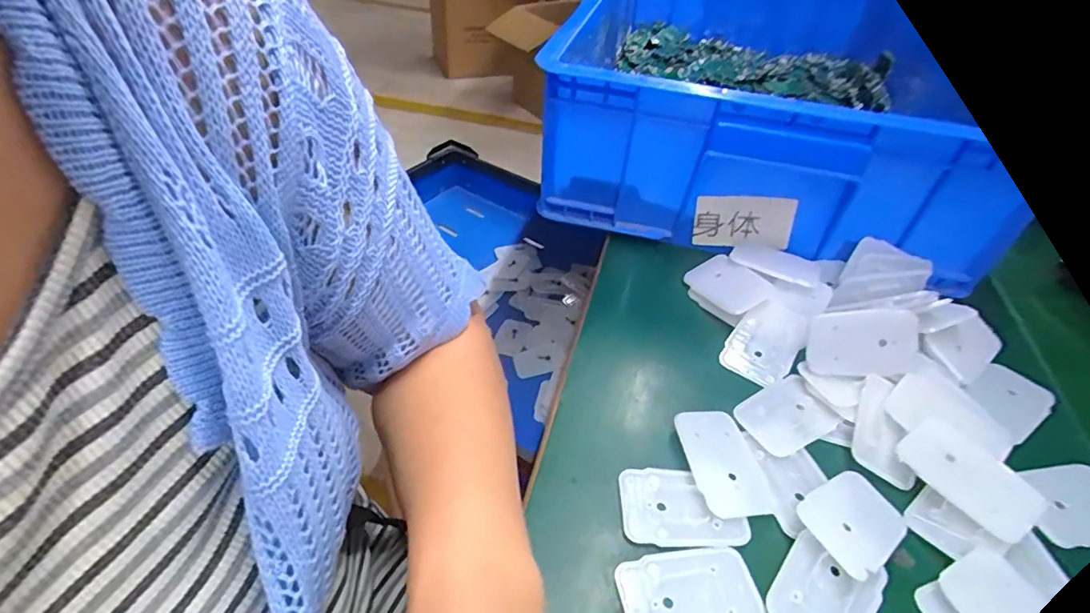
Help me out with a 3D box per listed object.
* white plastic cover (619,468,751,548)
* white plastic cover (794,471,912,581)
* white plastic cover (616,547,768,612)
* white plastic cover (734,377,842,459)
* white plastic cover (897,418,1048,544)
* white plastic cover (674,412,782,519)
[{"bbox_3d":[0.077,0.111,0.300,0.066,0.004,0.044,2,43,-1],"label":"white plastic cover"},{"bbox_3d":[0.173,0.117,0.297,0.065,0.012,0.044,-20,48,-23],"label":"white plastic cover"},{"bbox_3d":[0.073,0.145,0.267,0.068,0.004,0.044,-6,44,-9],"label":"white plastic cover"},{"bbox_3d":[0.157,0.071,0.350,0.062,0.005,0.044,-22,48,-24],"label":"white plastic cover"},{"bbox_3d":[0.249,0.098,0.313,0.050,0.007,0.069,-23,55,-24],"label":"white plastic cover"},{"bbox_3d":[0.106,0.091,0.320,0.043,0.009,0.066,-7,44,-11],"label":"white plastic cover"}]

